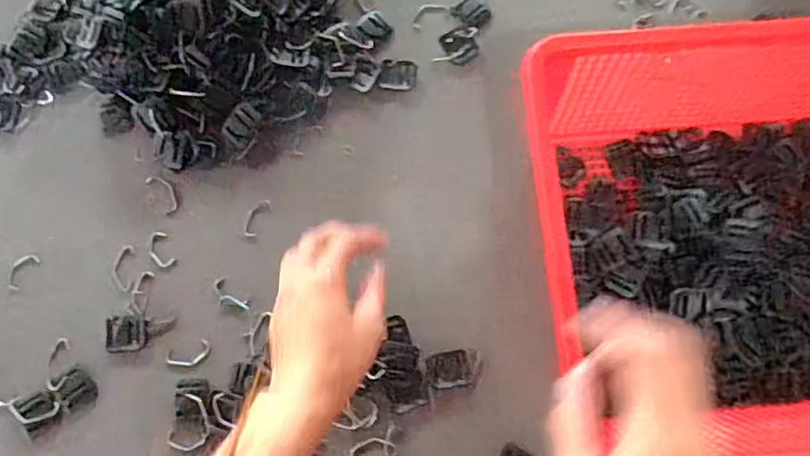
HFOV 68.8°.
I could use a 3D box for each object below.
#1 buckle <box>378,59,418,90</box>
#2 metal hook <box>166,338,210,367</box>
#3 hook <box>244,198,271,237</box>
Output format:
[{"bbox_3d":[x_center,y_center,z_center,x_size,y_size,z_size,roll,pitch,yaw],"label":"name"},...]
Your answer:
[{"bbox_3d":[-0.006,-0.144,0.554,0.033,0.004,0.030,10,75,3],"label":"buckle"},{"bbox_3d":[-0.180,0.107,0.493,0.036,0.004,0.018,-22,76,-5],"label":"metal hook"},{"bbox_3d":[-0.132,-0.010,0.523,0.015,0.004,0.036,25,77,7],"label":"hook"}]

